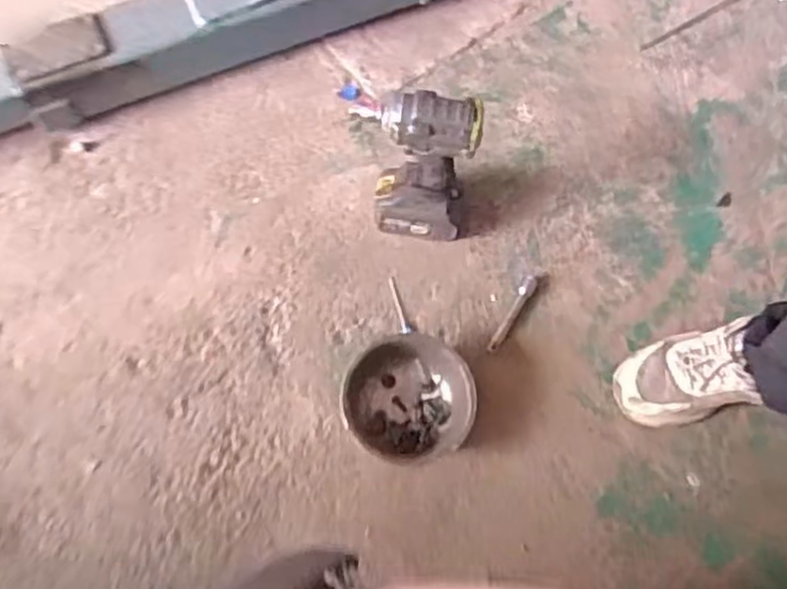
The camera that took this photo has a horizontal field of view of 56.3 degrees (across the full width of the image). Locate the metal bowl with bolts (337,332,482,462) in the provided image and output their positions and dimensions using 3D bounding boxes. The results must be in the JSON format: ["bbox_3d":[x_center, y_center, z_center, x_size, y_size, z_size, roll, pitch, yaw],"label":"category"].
[{"bbox_3d":[0.016,0.135,0.938,0.163,0.078,0.160,1,67,-2],"label":"metal bowl with bolts"}]

